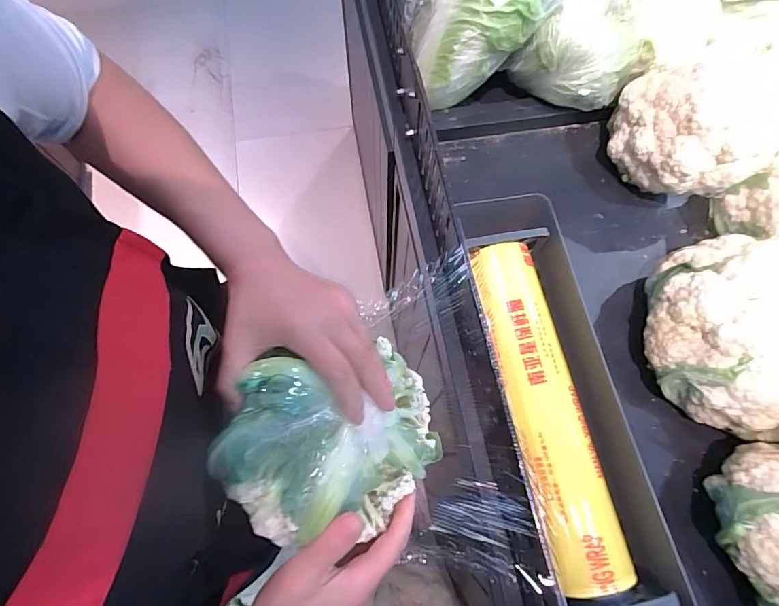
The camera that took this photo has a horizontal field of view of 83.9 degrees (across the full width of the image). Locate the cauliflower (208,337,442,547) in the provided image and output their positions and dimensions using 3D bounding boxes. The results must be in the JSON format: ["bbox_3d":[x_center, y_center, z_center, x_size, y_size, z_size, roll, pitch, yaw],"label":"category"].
[{"bbox_3d":[-0.040,0.105,0.350,0.168,0.134,0.143,-22,72,-9],"label":"cauliflower"}]

